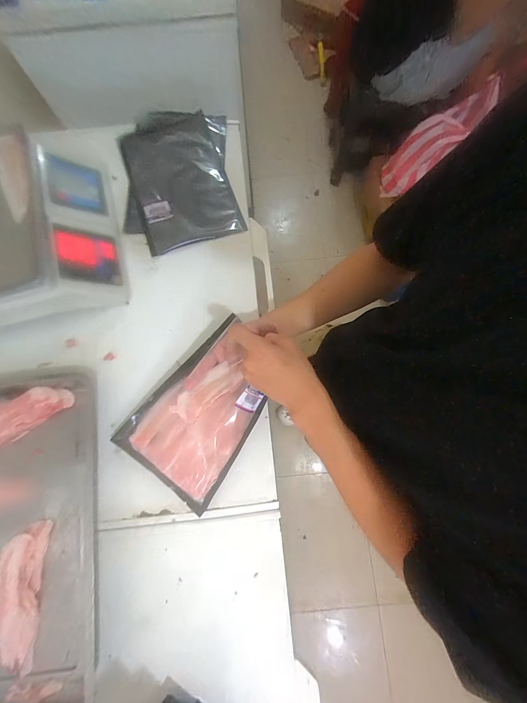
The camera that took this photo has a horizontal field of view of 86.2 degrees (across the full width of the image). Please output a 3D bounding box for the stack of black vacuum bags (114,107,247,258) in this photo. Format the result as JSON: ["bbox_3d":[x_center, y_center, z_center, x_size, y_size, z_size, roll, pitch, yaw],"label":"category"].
[{"bbox_3d":[-0.181,-0.372,0.602,0.230,0.018,0.315,-11,79,-4],"label":"stack of black vacuum bags"}]

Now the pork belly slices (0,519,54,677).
[{"bbox_3d":[-0.378,0.373,0.432,0.068,0.030,0.192,-2,79,-2],"label":"pork belly slices"}]

